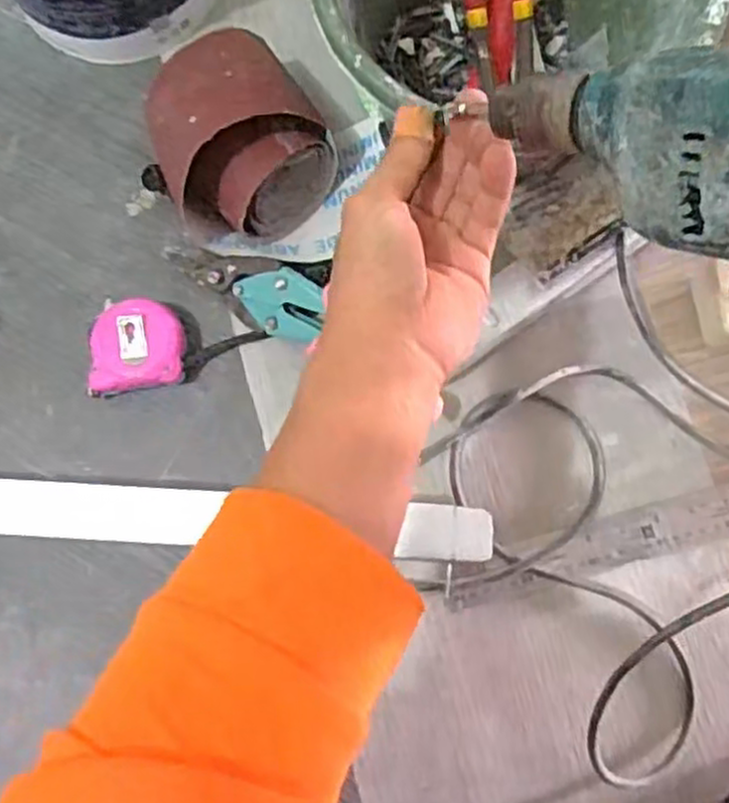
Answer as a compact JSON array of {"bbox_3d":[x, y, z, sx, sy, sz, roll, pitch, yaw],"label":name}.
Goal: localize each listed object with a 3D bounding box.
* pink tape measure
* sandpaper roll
[{"bbox_3d":[-0.166,-0.040,0.567,0.071,0.033,0.066,-8,81,1],"label":"pink tape measure"},{"bbox_3d":[-0.088,-0.189,0.549,0.114,0.098,0.132,-21,81,-1],"label":"sandpaper roll"}]

